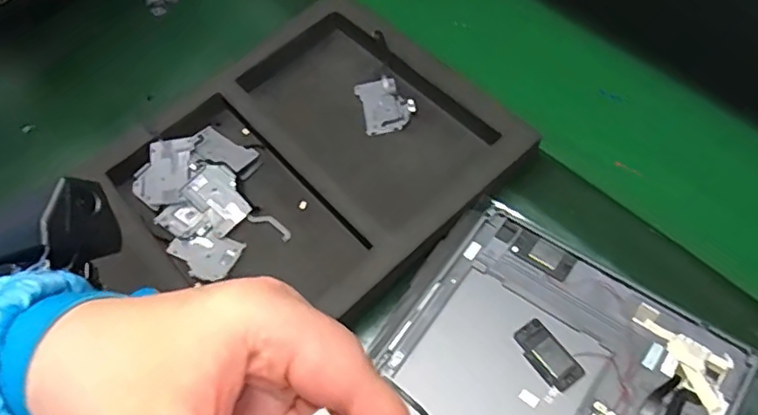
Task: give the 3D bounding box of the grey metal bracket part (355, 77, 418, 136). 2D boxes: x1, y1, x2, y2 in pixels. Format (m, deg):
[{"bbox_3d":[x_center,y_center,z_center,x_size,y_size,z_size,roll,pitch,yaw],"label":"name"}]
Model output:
[{"bbox_3d":[0.006,-0.079,0.432,0.039,0.008,0.047,-13,61,-4],"label":"grey metal bracket part"}]

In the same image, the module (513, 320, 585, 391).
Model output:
[{"bbox_3d":[0.094,0.082,0.318,0.021,0.004,0.040,-34,64,-15],"label":"module"}]

